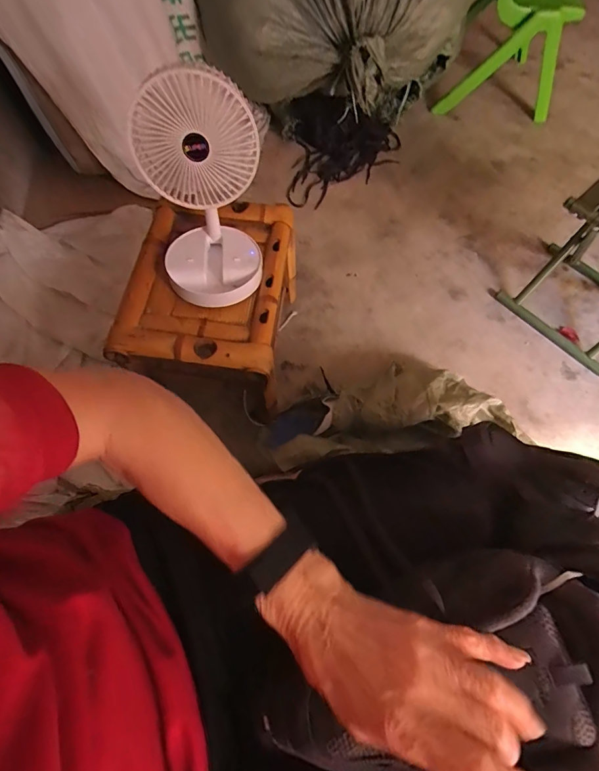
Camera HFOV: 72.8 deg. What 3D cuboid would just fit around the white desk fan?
[{"bbox_3d":[-0.138,-0.264,0.587,0.160,0.286,0.154,-4,65,-4],"label":"white desk fan"}]

